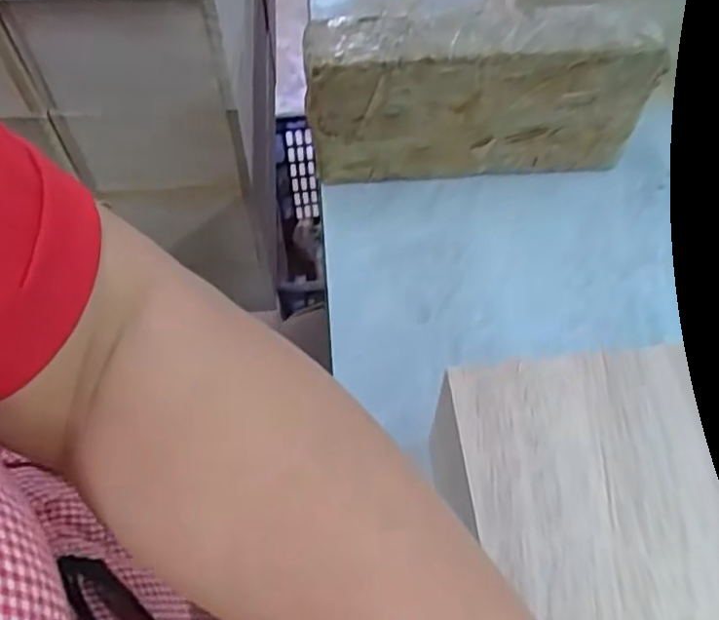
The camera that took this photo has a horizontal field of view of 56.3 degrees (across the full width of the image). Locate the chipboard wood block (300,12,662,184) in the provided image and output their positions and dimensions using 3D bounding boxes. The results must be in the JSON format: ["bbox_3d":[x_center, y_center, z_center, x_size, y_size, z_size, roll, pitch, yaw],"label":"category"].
[{"bbox_3d":[0.071,-0.132,0.427,0.206,0.103,0.046,-4,59,-2],"label":"chipboard wood block"}]

